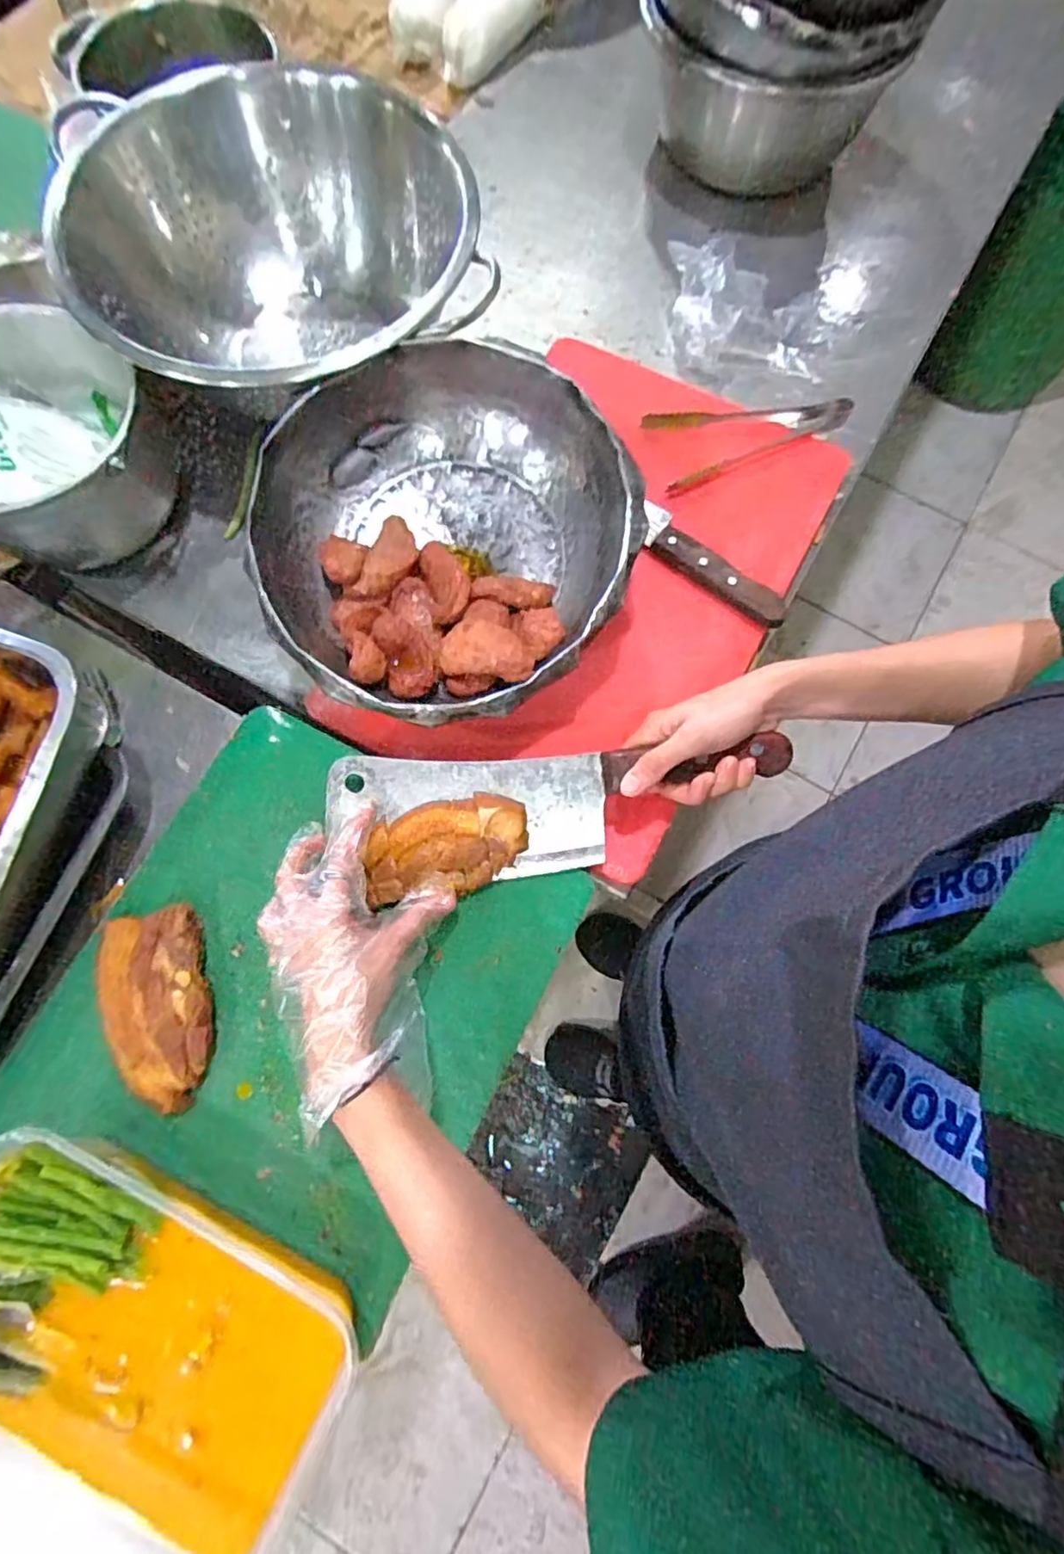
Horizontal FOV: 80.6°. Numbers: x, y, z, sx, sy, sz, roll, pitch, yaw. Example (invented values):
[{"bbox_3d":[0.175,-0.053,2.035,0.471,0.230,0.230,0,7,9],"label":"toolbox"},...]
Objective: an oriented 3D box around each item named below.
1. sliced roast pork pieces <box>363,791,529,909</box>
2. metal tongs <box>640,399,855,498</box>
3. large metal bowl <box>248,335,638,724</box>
[{"bbox_3d":[-0.060,0.049,0.437,0.113,0.029,0.061,-15,76,-4],"label":"sliced roast pork pieces"},{"bbox_3d":[0.188,-0.315,0.561,0.178,0.020,0.075,-23,80,-6],"label":"metal tongs"},{"bbox_3d":[-0.064,-0.176,0.479,0.260,0.090,0.273,0,75,0],"label":"large metal bowl"}]

